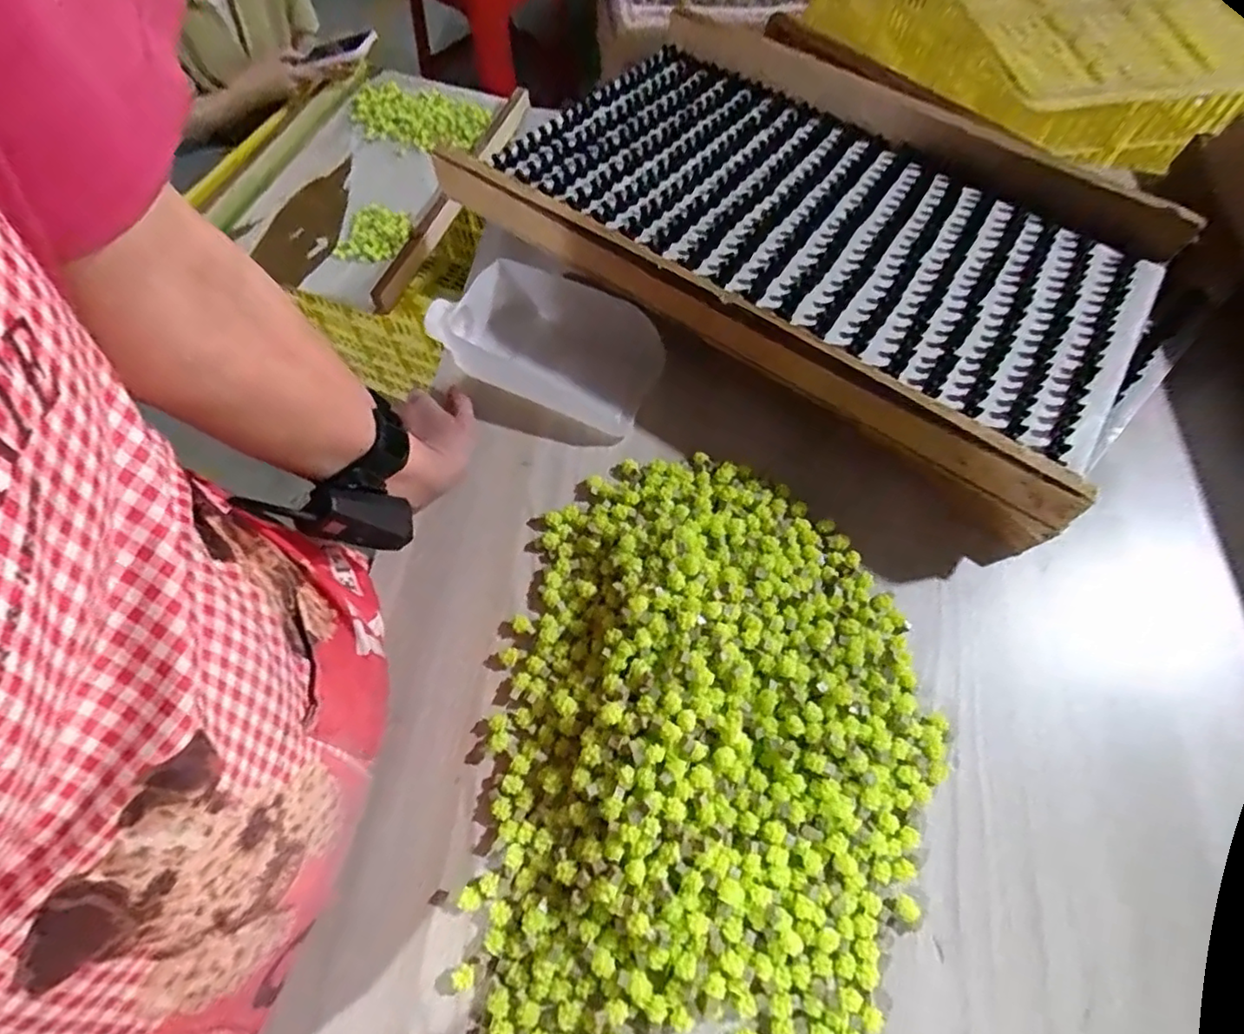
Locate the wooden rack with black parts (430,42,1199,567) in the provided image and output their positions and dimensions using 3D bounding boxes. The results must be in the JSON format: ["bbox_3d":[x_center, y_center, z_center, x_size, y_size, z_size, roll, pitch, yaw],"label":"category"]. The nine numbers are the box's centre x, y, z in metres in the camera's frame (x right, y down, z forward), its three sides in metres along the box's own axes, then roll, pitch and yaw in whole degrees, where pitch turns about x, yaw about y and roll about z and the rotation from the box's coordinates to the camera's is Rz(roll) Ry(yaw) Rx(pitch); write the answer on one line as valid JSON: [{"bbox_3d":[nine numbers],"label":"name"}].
[{"bbox_3d":[0.205,-0.290,0.594,0.579,0.087,0.433,34,69,14],"label":"wooden rack with black parts"}]

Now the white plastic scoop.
[{"bbox_3d":[-0.066,-0.155,0.550,0.194,0.064,0.107,22,67,10],"label":"white plastic scoop"}]

